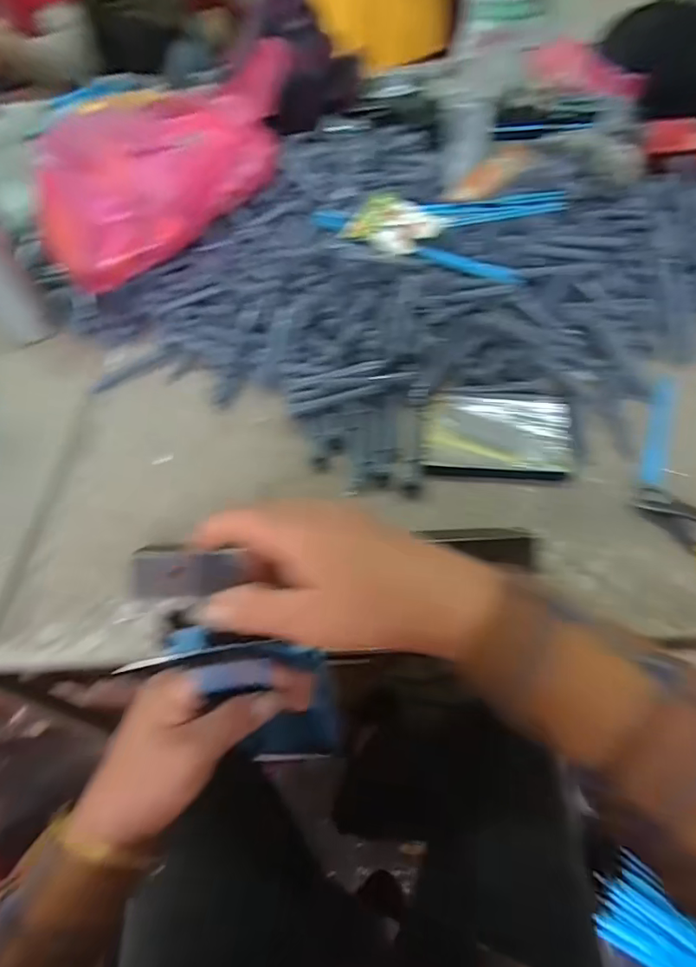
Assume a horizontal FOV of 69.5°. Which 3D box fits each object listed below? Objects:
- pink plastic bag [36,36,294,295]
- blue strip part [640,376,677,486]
[{"bbox_3d":[-0.206,-0.372,0.580,0.351,0.128,0.117,-34,58,1],"label":"pink plastic bag"},{"bbox_3d":[0.285,-0.052,0.456,0.021,0.004,0.135,19,59,17],"label":"blue strip part"}]

